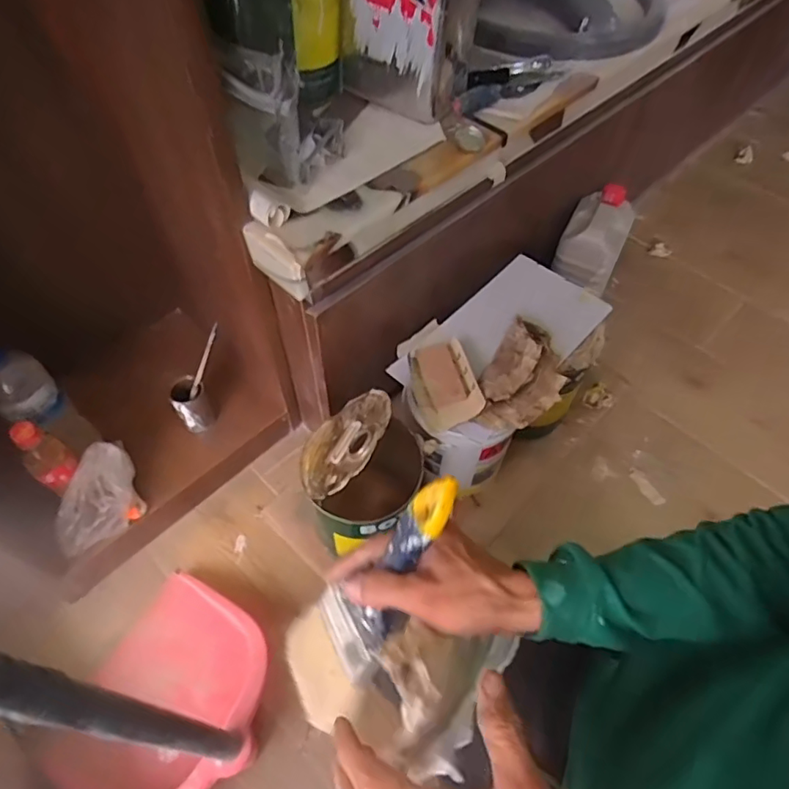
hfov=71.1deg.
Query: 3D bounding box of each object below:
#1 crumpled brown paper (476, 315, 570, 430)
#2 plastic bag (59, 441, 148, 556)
[{"bbox_3d":[0.182,-0.027,0.773,0.109,0.053,0.176,24,58,15],"label":"crumpled brown paper"},{"bbox_3d":[-0.414,0.151,0.784,0.078,0.089,0.146,15,56,9],"label":"plastic bag"}]

